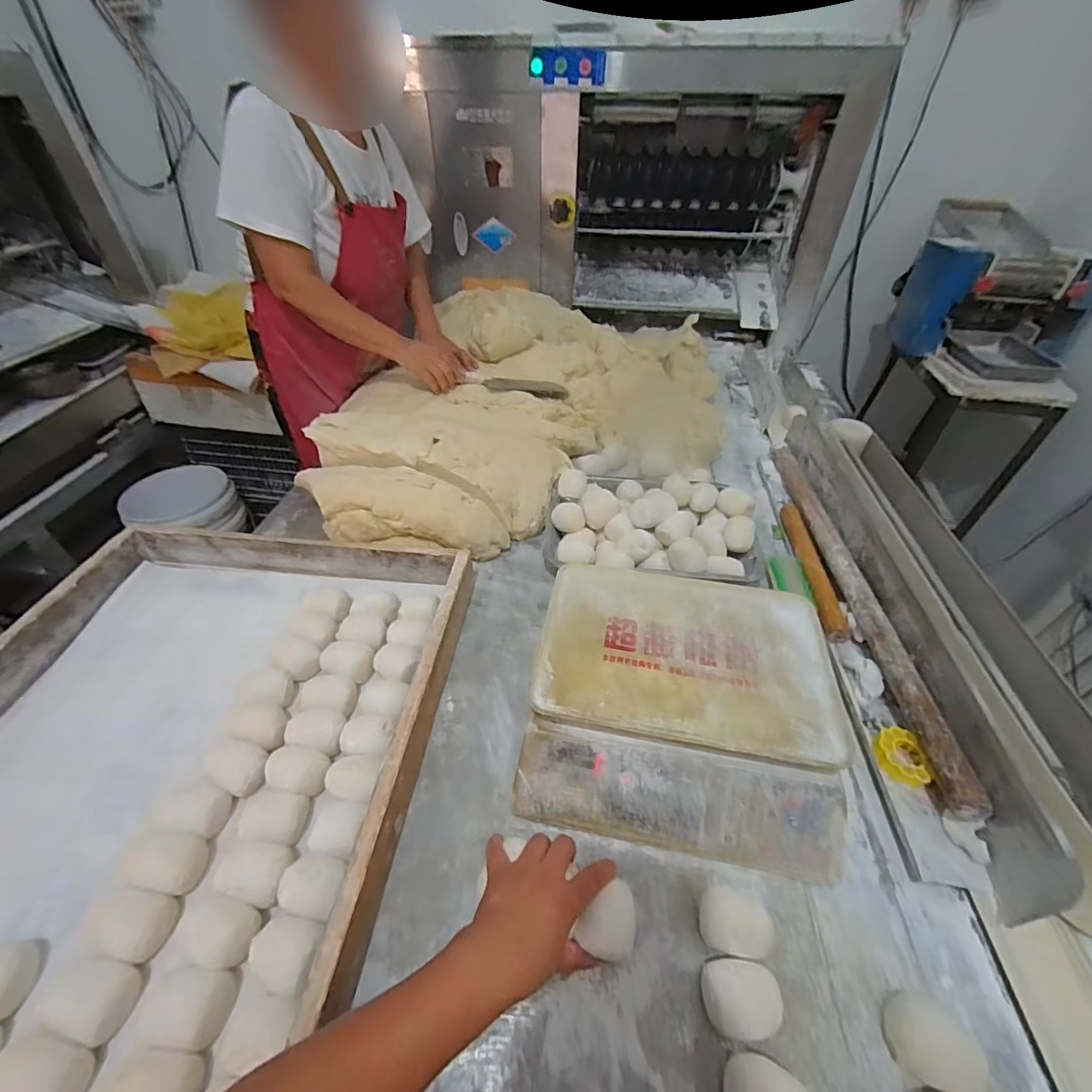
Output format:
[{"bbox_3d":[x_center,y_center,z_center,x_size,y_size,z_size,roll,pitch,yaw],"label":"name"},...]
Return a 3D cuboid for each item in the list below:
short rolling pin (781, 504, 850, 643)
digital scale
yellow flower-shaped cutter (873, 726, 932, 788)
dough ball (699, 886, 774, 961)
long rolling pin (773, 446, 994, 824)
[{"bbox_3d":[0.439,0.027,0.801,0.036,0.027,0.315,6,43,5],"label":"short rolling pin"},{"bbox_3d":[0.157,0.176,0.586,0.330,0.102,0.314,8,43,8],"label":"digital scale"},{"bbox_3d":[0.417,0.245,0.567,0.056,0.034,0.049,34,52,31],"label":"yellow flower-shaped cutter"},{"bbox_3d":[0.173,0.343,0.439,0.060,0.053,0.047,3,42,2],"label":"dough ball"},{"bbox_3d":[0.479,0.033,0.770,0.048,0.052,0.746,5,42,4],"label":"long rolling pin"}]

